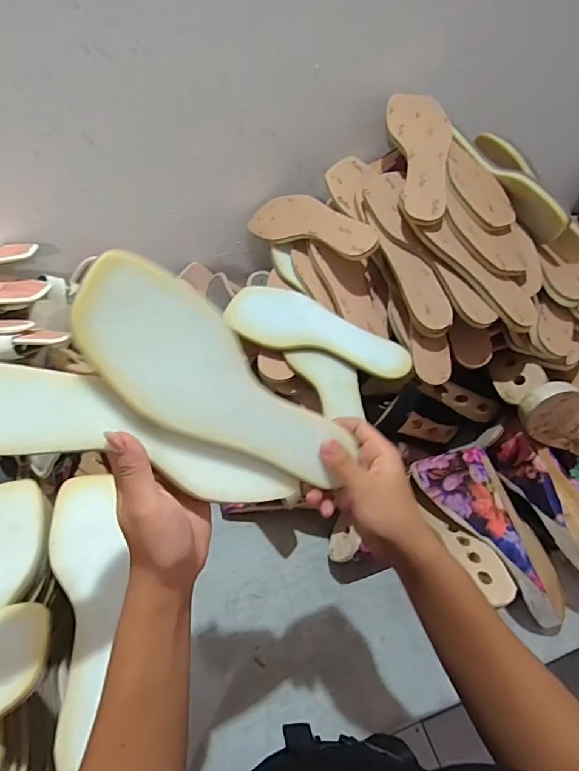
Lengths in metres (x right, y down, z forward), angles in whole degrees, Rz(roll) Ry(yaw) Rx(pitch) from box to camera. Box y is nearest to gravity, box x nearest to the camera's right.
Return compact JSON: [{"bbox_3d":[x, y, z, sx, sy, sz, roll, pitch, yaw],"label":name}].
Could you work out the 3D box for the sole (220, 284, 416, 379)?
[{"bbox_3d":[0.036,-0.071,0.592,0.234,0.012,0.079,16,69,11],"label":"sole"}]

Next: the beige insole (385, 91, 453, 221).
[{"bbox_3d":[0.176,-0.309,0.624,0.080,0.015,0.234,4,64,-3],"label":"beige insole"}]

